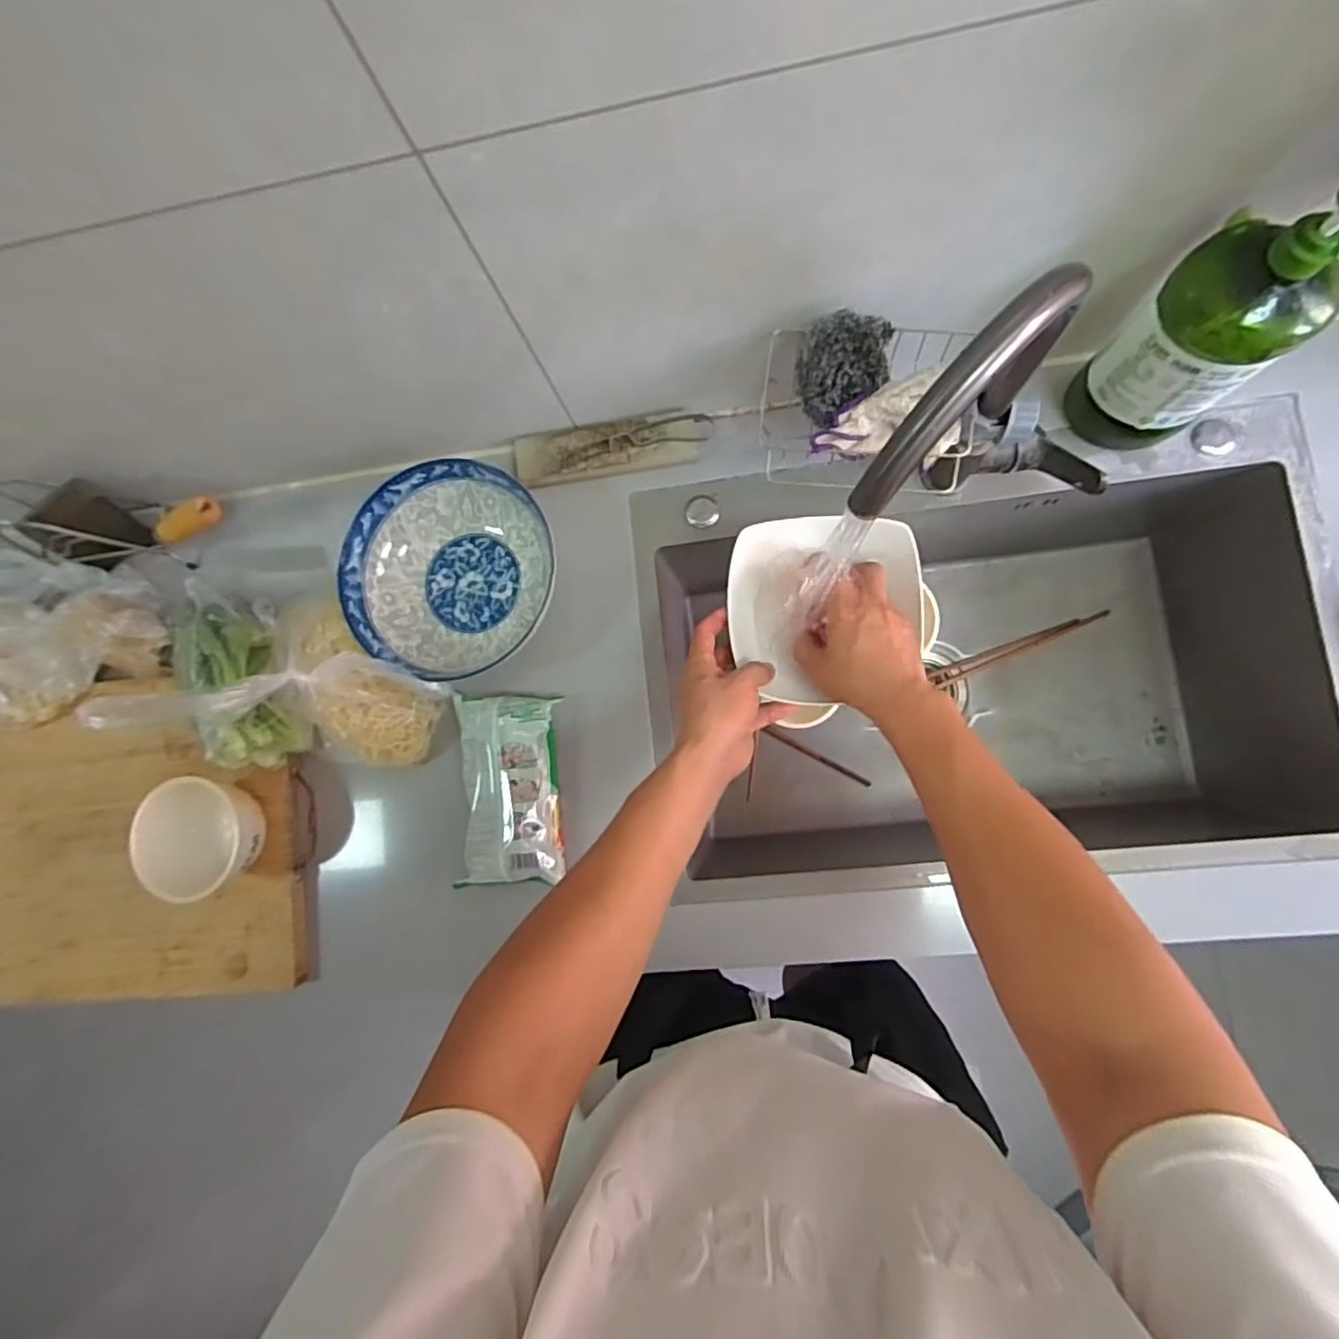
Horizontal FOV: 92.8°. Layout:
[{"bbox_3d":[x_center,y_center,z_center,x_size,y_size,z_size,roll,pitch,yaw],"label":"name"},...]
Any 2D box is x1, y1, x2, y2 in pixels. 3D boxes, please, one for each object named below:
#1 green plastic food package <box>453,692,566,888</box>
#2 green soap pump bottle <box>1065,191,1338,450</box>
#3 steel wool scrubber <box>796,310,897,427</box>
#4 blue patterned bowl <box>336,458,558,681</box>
[{"bbox_3d":[-0.168,0.125,0.670,0.106,0.055,0.194,-4,84,7],"label":"green plastic food package"},{"bbox_3d":[0.437,-0.272,0.520,0.079,0.276,0.103,-41,81,2],"label":"green soap pump bottle"},{"bbox_3d":[0.150,-0.268,0.555,0.084,0.047,0.070,-36,81,3],"label":"steel wool scrubber"},{"bbox_3d":[-0.228,-0.104,0.688,0.224,0.066,0.219,-1,84,8],"label":"blue patterned bowl"}]

